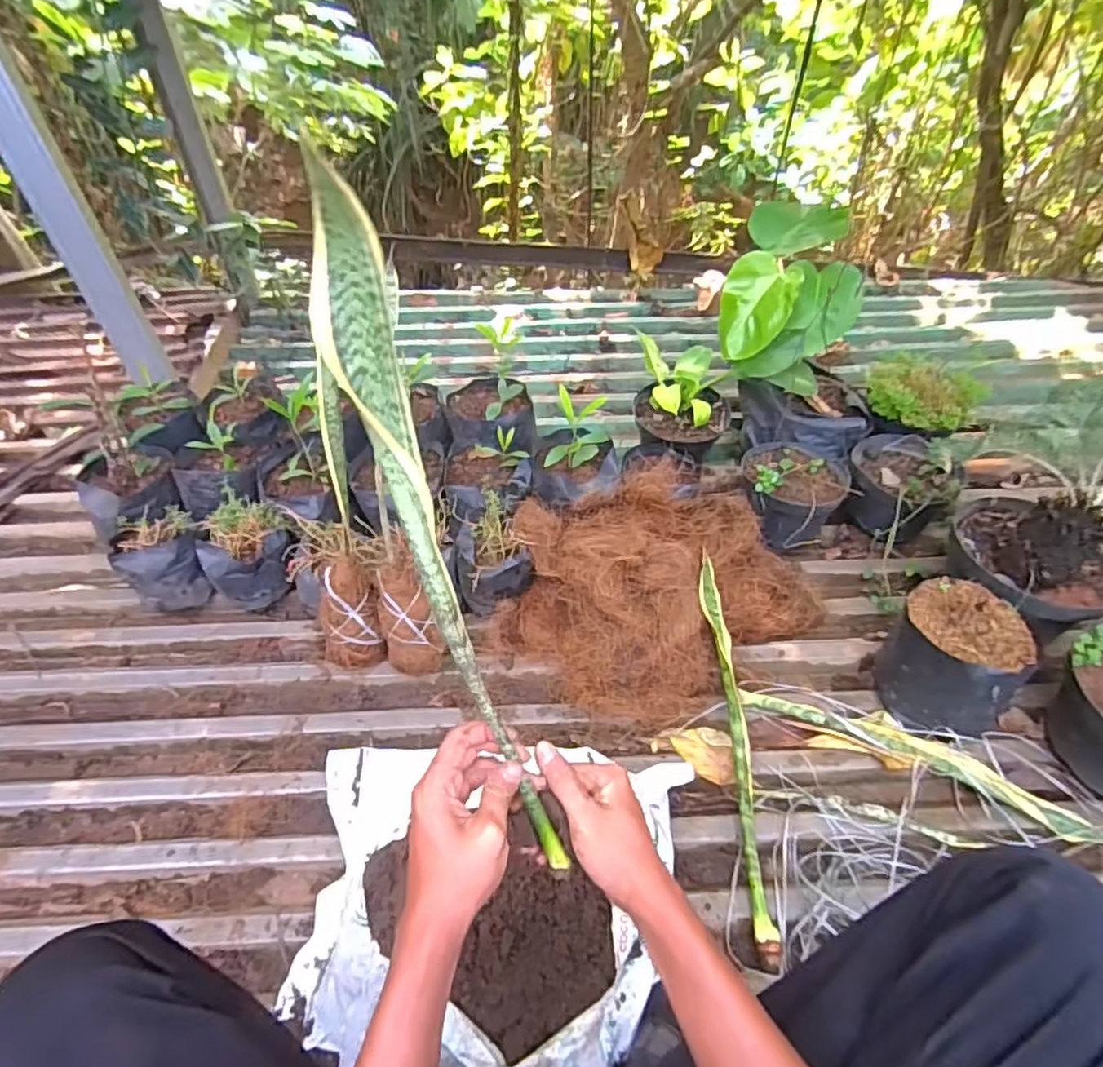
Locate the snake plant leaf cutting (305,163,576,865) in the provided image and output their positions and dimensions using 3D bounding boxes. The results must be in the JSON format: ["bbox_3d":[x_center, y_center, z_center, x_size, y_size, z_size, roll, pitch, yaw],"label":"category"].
[{"bbox_3d":[-0.070,0.030,0.407,0.044,0.473,0.034,-21,20,-18],"label":"snake plant leaf cutting"}]

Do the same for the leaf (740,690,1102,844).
[{"bbox_3d":[0.472,0.287,0.829,0.431,0.029,0.044,23,53,16],"label":"leaf"}]

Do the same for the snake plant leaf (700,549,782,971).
[{"bbox_3d":[0.244,0.248,0.835,0.049,0.068,0.520,2,50,-1],"label":"snake plant leaf"}]

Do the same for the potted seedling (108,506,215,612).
[{"bbox_3d":[-0.615,0.055,1.013,0.122,0.148,0.109,-26,56,-23],"label":"potted seedling"}]

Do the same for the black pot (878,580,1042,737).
[{"bbox_3d":[0.538,0.173,0.849,0.157,0.163,0.143,1,50,-1],"label":"black pot"}]

